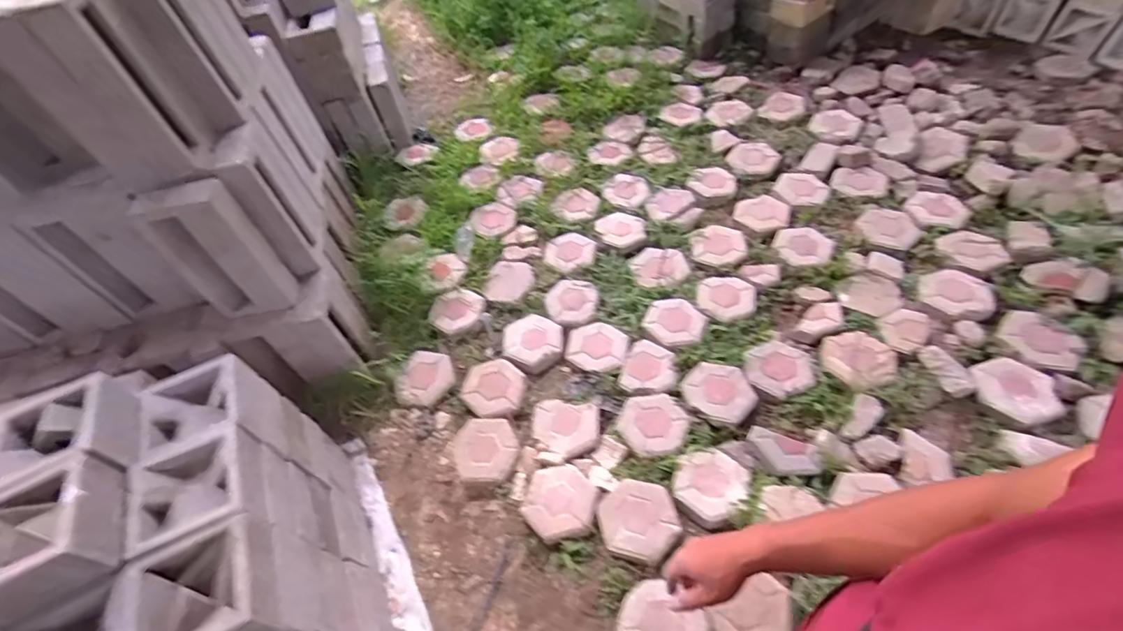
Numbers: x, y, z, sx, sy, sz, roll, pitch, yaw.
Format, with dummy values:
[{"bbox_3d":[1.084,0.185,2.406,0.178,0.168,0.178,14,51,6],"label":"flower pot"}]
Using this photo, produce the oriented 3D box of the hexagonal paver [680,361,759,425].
[{"bbox_3d":[0.494,0.235,1.576,0.217,0.041,0.196,26,63,26],"label":"hexagonal paver"}]

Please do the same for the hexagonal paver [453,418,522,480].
[{"bbox_3d":[-0.228,0.402,1.545,0.193,0.055,0.192,3,57,4],"label":"hexagonal paver"}]

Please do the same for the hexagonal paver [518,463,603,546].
[{"bbox_3d":[-0.004,0.528,1.423,0.203,0.050,0.201,6,50,10],"label":"hexagonal paver"}]

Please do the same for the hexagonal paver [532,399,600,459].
[{"bbox_3d":[0.012,0.338,1.558,0.208,0.039,0.174,16,59,12],"label":"hexagonal paver"}]

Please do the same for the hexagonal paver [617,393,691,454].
[{"bbox_3d":[0.277,0.330,1.535,0.214,0.042,0.193,-7,53,5],"label":"hexagonal paver"}]

